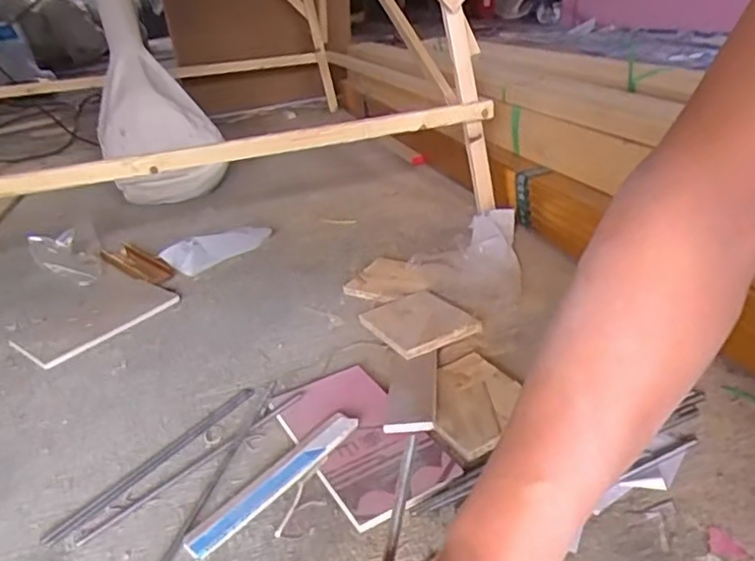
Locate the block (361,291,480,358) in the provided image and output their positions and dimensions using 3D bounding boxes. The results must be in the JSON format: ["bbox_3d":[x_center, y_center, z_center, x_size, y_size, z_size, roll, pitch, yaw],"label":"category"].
[{"bbox_3d":[0.054,0.054,0.832,0.114,0.014,0.154,-17,21,-19],"label":"block"}]

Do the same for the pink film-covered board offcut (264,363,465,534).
[{"bbox_3d":[-0.021,0.159,0.656,0.117,0.012,0.222,-20,31,-23],"label":"pink film-covered board offcut"}]

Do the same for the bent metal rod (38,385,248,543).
[{"bbox_3d":[-0.233,0.189,0.675,0.026,0.004,0.264,13,33,36],"label":"bent metal rod"}]

